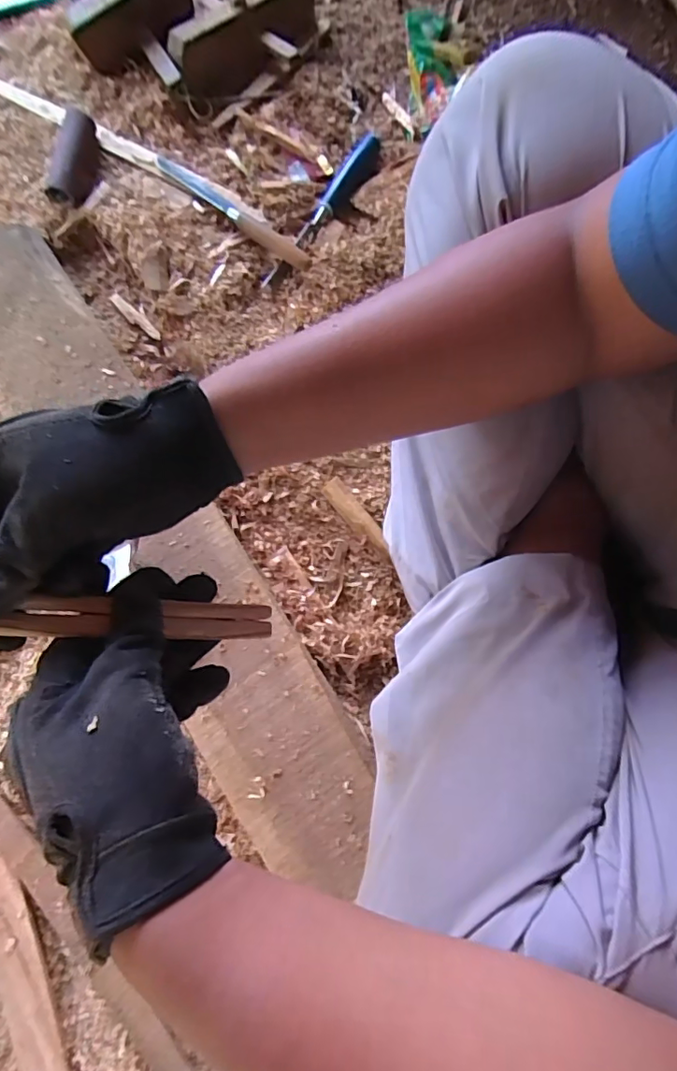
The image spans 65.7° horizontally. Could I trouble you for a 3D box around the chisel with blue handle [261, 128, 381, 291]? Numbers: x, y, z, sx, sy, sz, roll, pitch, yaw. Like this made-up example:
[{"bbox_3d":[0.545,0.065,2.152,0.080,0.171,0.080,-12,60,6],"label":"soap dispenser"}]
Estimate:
[{"bbox_3d":[-0.018,-0.372,0.592,0.035,0.019,0.225,33,81,5],"label":"chisel with blue handle"}]

